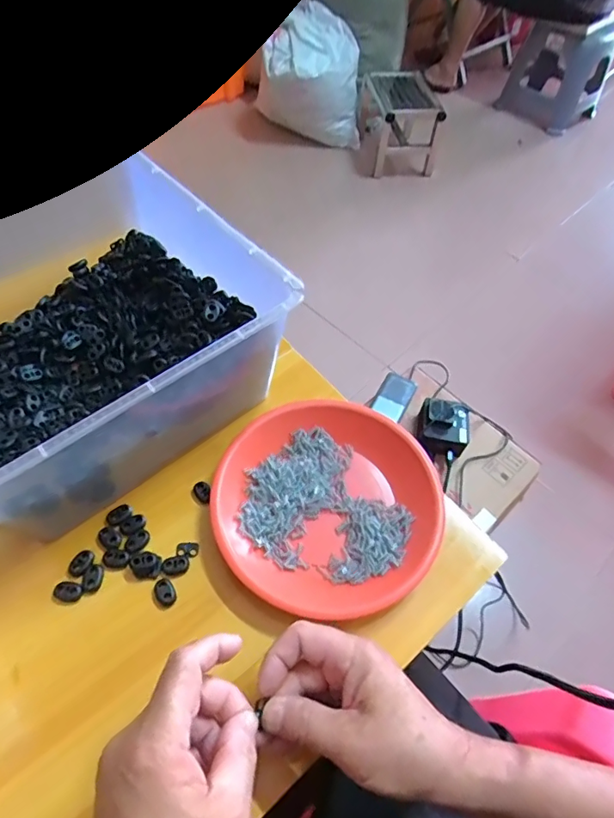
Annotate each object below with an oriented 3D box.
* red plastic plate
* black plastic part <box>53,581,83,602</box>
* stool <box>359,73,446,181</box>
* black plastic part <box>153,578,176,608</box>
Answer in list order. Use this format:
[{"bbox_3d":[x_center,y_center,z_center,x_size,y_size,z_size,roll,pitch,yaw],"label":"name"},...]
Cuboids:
[{"bbox_3d":[0.017,0.080,0.429,0.190,0.030,0.184,2,55,-3],"label":"red plastic plate"},{"bbox_3d":[-0.189,0.145,0.389,0.021,0.006,0.014,9,55,3],"label":"black plastic part"},{"bbox_3d":[0.302,-0.984,1.690,0.210,0.244,0.353,-4,56,-6],"label":"stool"},{"bbox_3d":[-0.113,0.147,0.392,0.015,0.007,0.021,-31,63,-22],"label":"black plastic part"}]

